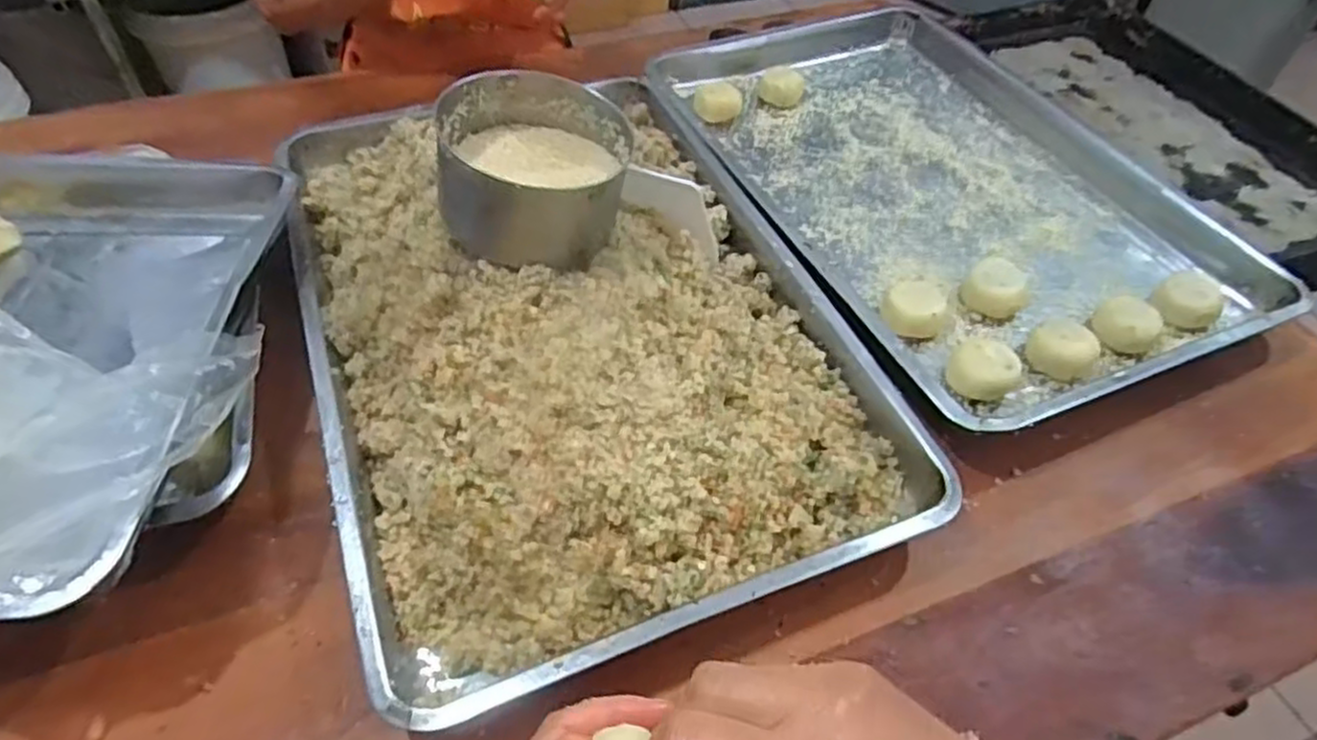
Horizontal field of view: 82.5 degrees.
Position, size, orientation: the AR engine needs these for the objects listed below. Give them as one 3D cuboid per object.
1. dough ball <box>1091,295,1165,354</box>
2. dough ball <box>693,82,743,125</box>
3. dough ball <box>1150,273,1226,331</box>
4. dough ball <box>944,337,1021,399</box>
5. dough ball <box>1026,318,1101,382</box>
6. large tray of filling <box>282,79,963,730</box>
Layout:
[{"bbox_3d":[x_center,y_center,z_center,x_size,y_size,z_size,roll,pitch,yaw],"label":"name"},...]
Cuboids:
[{"bbox_3d":[0.406,-0.039,0.653,0.052,0.034,0.059,36,58,23],"label":"dough ball"},{"bbox_3d":[0.068,-0.303,0.856,0.053,0.030,0.043,7,51,3],"label":"dough ball"},{"bbox_3d":[0.477,-0.063,0.676,0.050,0.033,0.048,1,51,-2],"label":"dough ball"},{"bbox_3d":[0.260,0.001,0.604,0.052,0.038,0.042,31,56,21],"label":"dough ball"},{"bbox_3d":[0.337,-0.017,0.627,0.054,0.035,0.045,36,58,23],"label":"dough ball"},{"bbox_3d":[-0.072,-0.062,0.604,0.383,0.101,0.564,-17,54,-15],"label":"large tray of filling"}]

